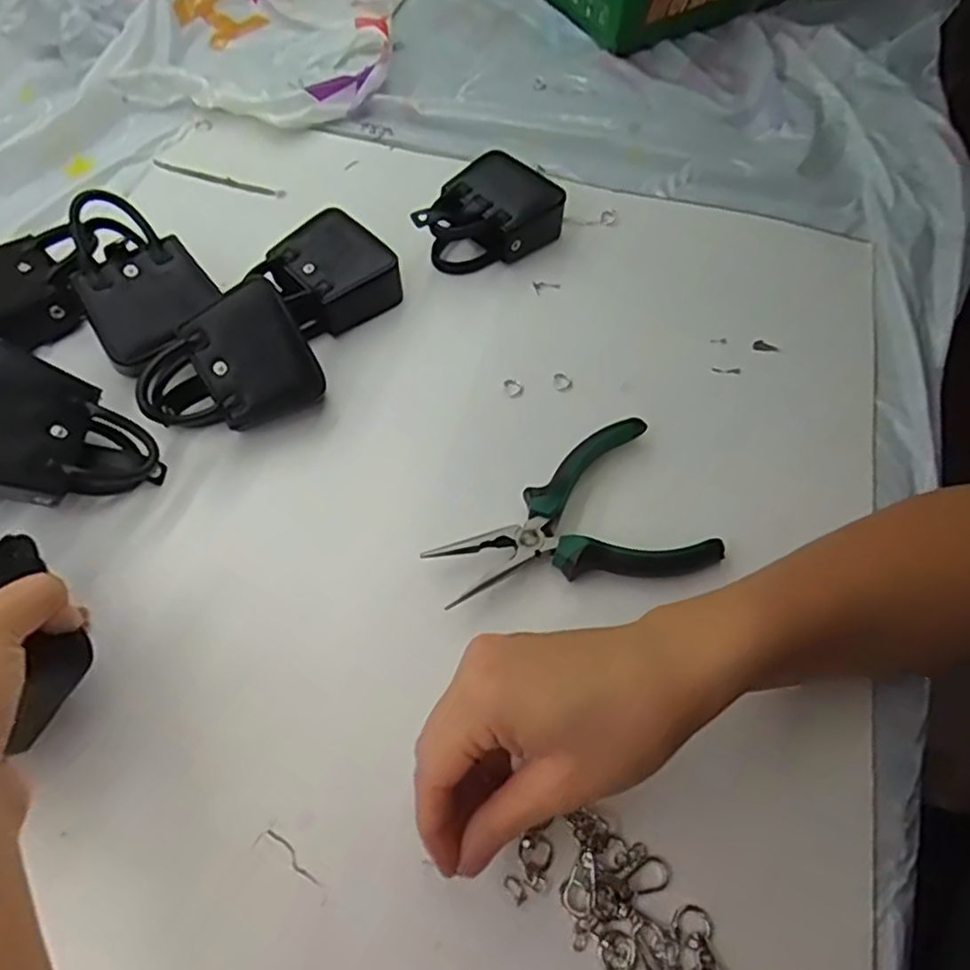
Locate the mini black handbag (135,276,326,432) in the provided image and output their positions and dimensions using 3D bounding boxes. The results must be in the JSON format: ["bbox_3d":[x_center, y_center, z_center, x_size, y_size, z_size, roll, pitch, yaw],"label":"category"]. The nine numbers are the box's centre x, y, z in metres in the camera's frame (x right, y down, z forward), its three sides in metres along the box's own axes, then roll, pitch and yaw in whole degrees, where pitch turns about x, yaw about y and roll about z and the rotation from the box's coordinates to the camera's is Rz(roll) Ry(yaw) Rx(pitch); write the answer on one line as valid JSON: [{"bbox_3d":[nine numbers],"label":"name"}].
[{"bbox_3d":[-0.152,-0.069,0.402,0.097,0.043,0.079,-24,103,-7],"label":"mini black handbag"}]

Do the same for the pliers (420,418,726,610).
[{"bbox_3d":[0.045,0.024,0.379,0.147,0.027,0.094,-18,63,-13],"label":"pliers"}]

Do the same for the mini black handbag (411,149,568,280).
[{"bbox_3d":[0.002,-0.190,0.492,0.074,0.037,0.101,39,65,18],"label":"mini black handbag"}]

